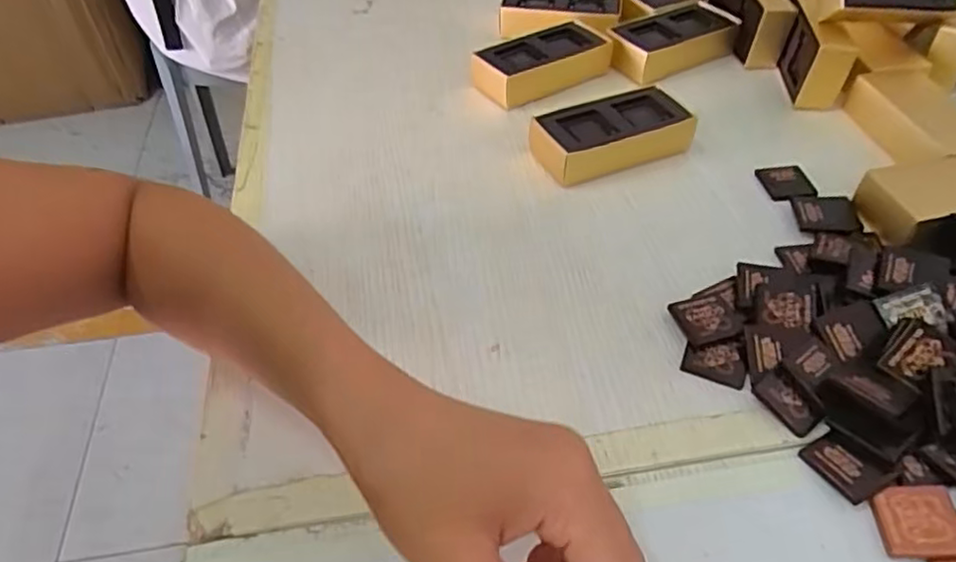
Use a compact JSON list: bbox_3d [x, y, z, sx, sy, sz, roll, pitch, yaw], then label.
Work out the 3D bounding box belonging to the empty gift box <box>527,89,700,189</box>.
[{"bbox_3d":[0.097,-0.112,0.497,0.119,0.034,0.058,-14,48,-13],"label":"empty gift box"}]

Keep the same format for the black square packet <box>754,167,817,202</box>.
[{"bbox_3d":[0.226,-0.071,0.479,0.034,0.005,0.041,-4,46,-3],"label":"black square packet"}]

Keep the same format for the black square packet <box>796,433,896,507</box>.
[{"bbox_3d":[0.180,0.089,0.318,0.028,0.004,0.034,-28,52,-24],"label":"black square packet"}]

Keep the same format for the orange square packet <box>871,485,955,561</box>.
[{"bbox_3d":[0.202,0.110,0.298,0.035,0.005,0.033,0,46,1],"label":"orange square packet"}]

